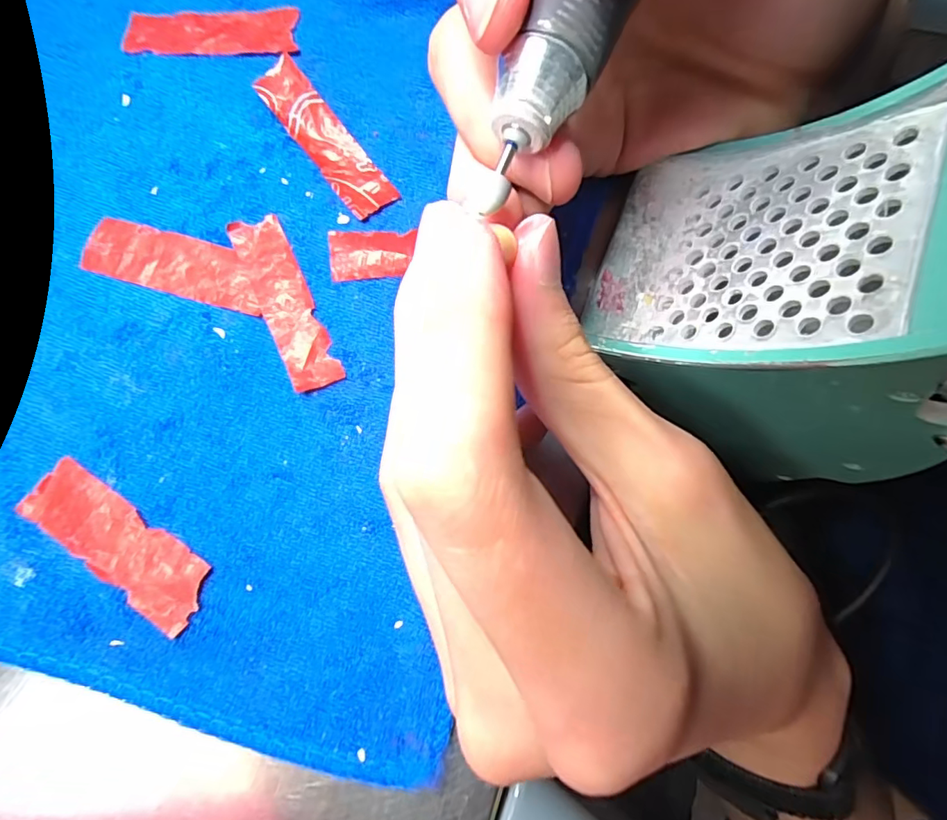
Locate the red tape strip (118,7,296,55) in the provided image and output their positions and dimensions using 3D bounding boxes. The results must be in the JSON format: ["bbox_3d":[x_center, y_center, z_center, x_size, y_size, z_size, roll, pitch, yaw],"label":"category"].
[{"bbox_3d":[-0.091,-0.131,0.173,0.059,0.004,0.016,0,80,-1],"label":"red tape strip"}]

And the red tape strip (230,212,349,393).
[{"bbox_3d":[-0.059,-0.034,0.157,0.015,0.004,0.058,-24,81,-5],"label":"red tape strip"}]

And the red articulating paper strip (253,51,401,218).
[{"bbox_3d":[-0.049,-0.089,0.166,0.016,0.004,0.059,-38,89,-5],"label":"red articulating paper strip"}]

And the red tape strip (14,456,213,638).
[{"bbox_3d":[-0.099,0.037,0.142,0.058,0.004,0.019,35,72,6],"label":"red tape strip"}]

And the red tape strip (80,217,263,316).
[{"bbox_3d":[-0.093,-0.046,0.158,0.057,0.004,0.019,15,80,2],"label":"red tape strip"}]

